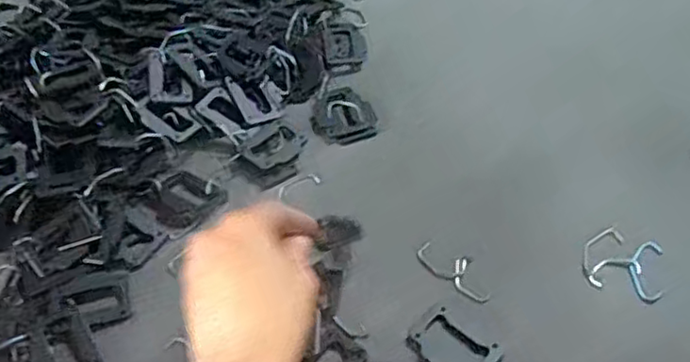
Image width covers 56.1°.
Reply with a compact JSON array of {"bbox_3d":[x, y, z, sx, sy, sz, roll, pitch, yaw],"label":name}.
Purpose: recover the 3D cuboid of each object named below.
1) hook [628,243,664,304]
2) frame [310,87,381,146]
[{"bbox_3d":[0.190,0.057,0.410,0.019,0.006,0.043,12,53,12],"label":"hook"},{"bbox_3d":[-0.003,-0.058,0.515,0.049,0.016,0.055,-18,51,-9],"label":"frame"}]

